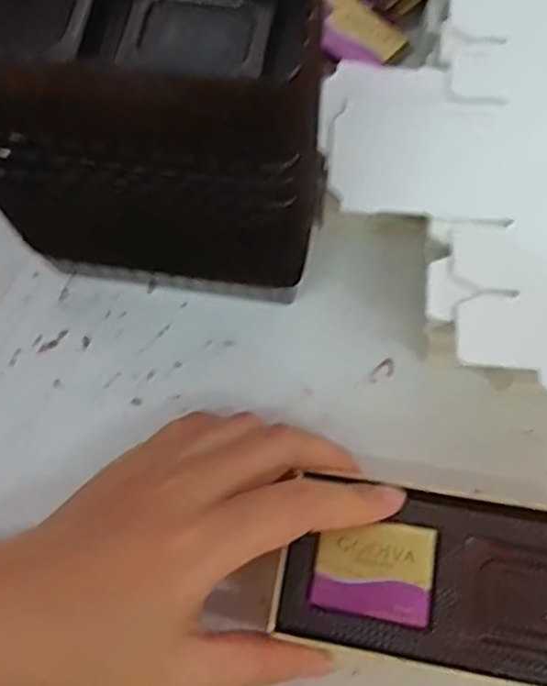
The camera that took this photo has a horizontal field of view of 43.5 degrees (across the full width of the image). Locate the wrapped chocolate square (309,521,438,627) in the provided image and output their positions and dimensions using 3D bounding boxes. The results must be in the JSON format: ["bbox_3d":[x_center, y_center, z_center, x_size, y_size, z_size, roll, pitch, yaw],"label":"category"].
[{"bbox_3d":[0.034,0.076,0.231,0.039,0.004,0.031,10,72,5],"label":"wrapped chocolate square"}]

